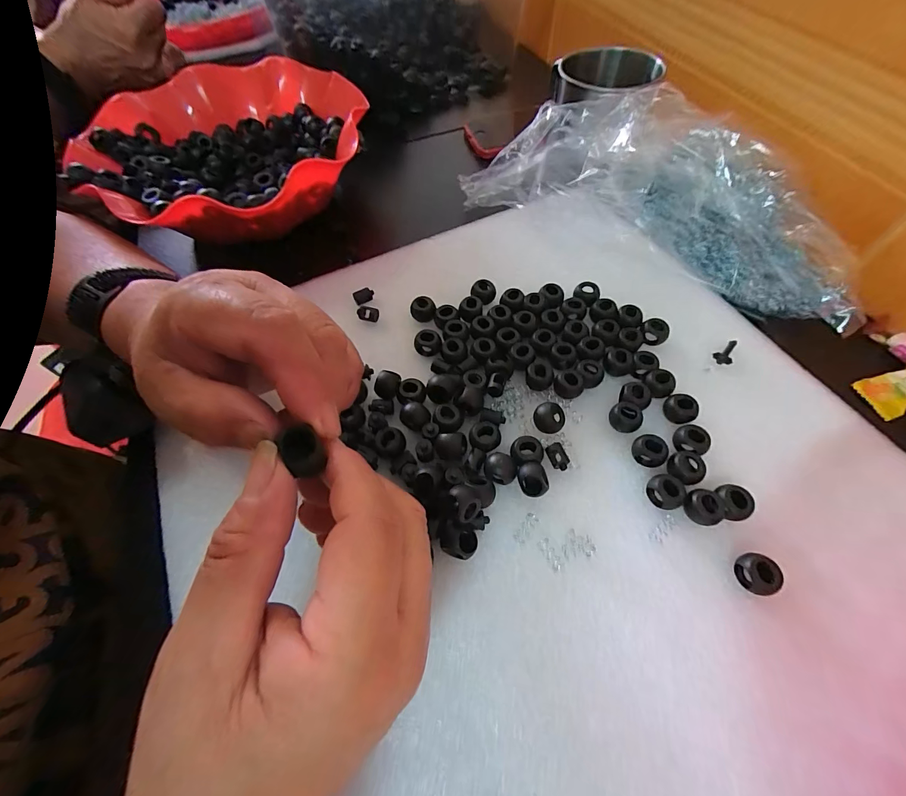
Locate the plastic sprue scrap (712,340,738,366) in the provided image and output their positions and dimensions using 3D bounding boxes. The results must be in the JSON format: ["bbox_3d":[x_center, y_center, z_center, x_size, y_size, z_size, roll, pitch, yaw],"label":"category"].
[{"bbox_3d":[0.175,-0.030,0.245,0.011,0.004,0.019,36,79,20],"label":"plastic sprue scrap"}]

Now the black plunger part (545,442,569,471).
[{"bbox_3d":[0.058,0.033,0.212,0.008,0.008,0.015,-21,60,-9],"label":"black plunger part"}]

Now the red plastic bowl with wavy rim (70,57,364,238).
[{"bbox_3d":[-0.184,-0.211,0.330,0.202,0.054,0.216,-1,59,2],"label":"red plastic bowl with wavy rim"}]

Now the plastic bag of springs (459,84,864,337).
[{"bbox_3d":[0.151,-0.160,0.285,0.293,0.060,0.107,26,64,15],"label":"plastic bag of springs"}]

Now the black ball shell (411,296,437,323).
[{"bbox_3d":[-0.021,-0.060,0.267,0.017,0.013,0.015,-8,59,-2],"label":"black ball shell"}]

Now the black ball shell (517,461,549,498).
[{"bbox_3d":[0.042,0.044,0.203,0.013,0.012,0.017,-17,59,-7],"label":"black ball shell"}]

